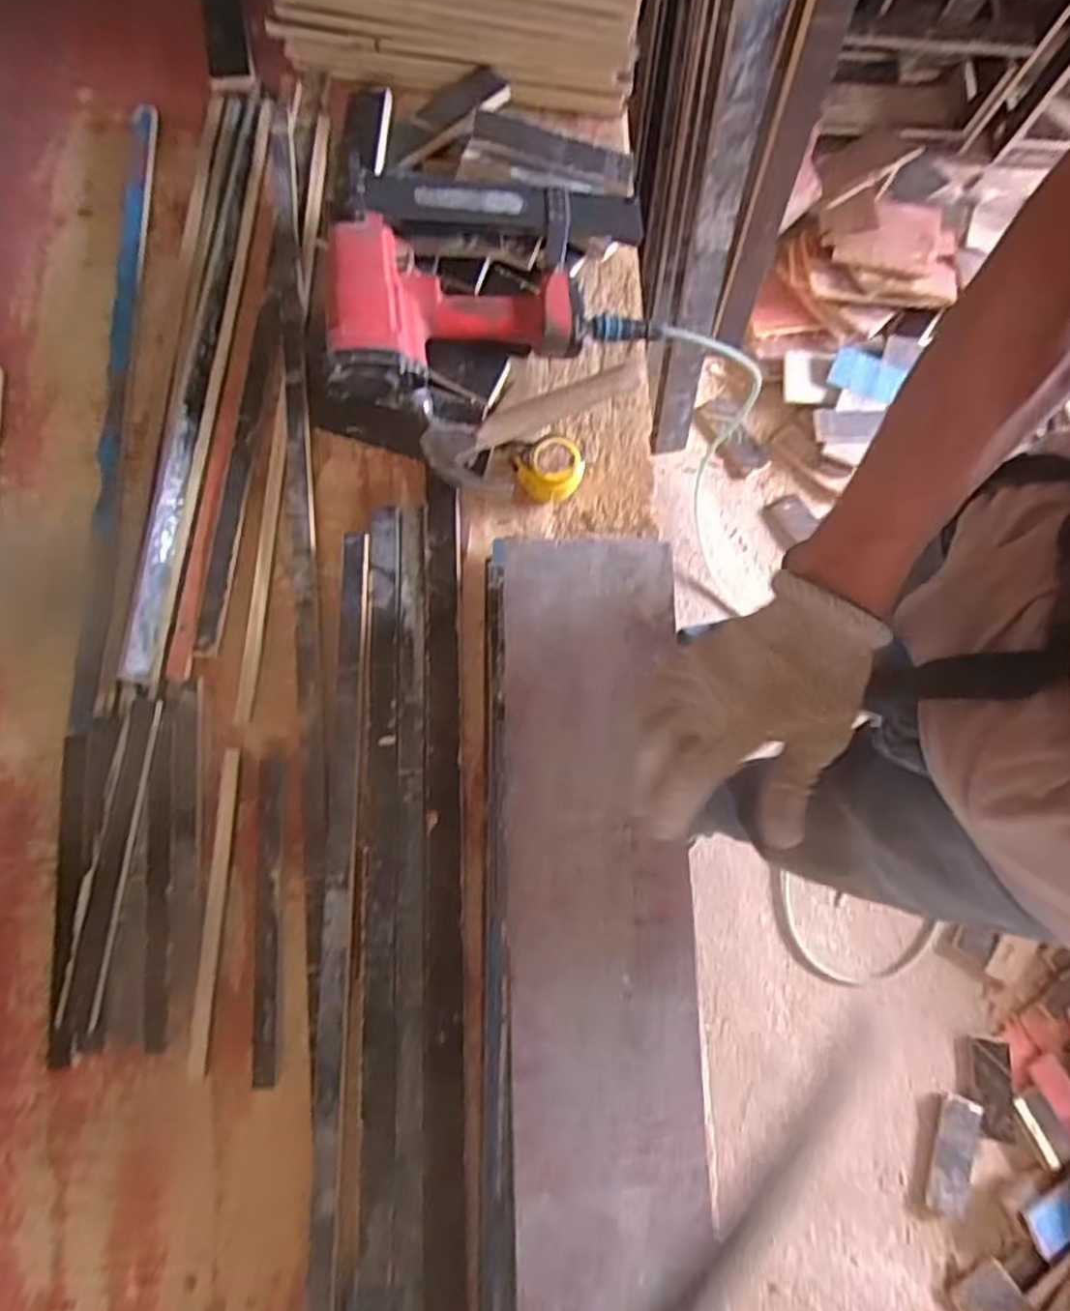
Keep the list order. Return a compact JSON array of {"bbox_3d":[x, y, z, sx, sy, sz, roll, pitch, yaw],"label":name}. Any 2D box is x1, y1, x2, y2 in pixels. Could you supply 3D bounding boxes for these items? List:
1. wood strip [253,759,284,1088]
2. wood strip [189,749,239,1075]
[{"bbox_3d":[-0.244,0.238,0.630,0.026,0.011,0.280,-4,80,-2],"label":"wood strip"},{"bbox_3d":[-0.294,0.229,0.635,0.017,0.012,0.279,1,80,-1],"label":"wood strip"}]

